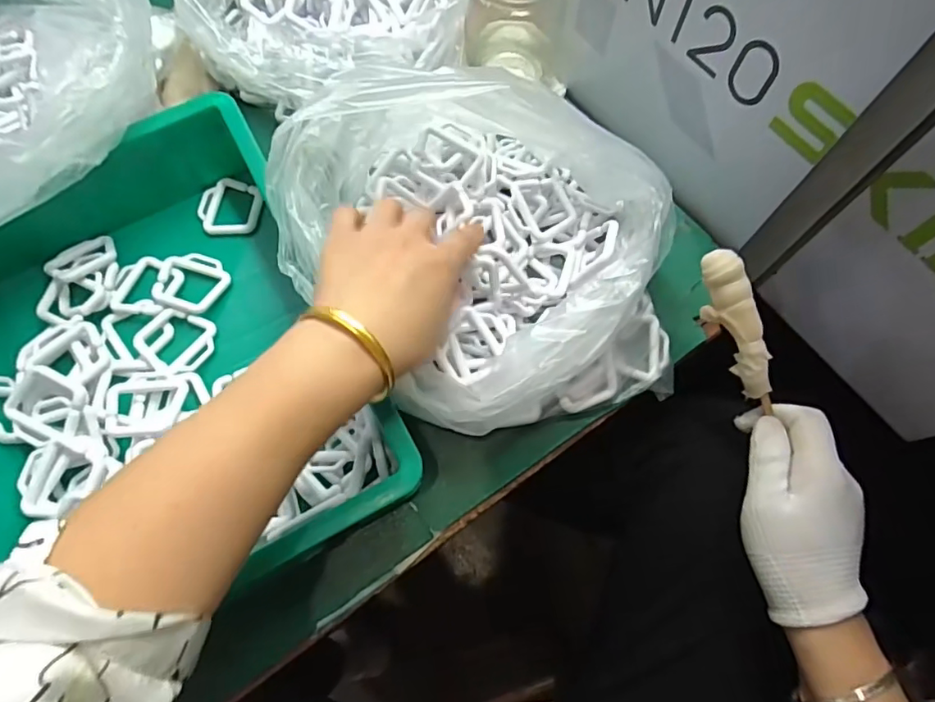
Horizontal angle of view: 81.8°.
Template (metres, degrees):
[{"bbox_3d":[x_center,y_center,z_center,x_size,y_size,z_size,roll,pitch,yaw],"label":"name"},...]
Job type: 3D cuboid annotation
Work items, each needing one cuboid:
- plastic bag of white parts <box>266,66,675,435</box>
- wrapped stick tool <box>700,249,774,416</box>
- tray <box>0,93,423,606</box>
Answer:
[{"bbox_3d":[0.021,-0.068,0.375,0.273,0.141,0.219,39,76,13],"label":"plastic bag of white parts"},{"bbox_3d":[0.175,-0.014,0.350,0.022,0.023,0.104,-23,98,-6],"label":"wrapped stick tool"},{"bbox_3d":[-0.230,0.002,0.394,0.245,0.090,0.369,-32,73,-9],"label":"tray"}]

